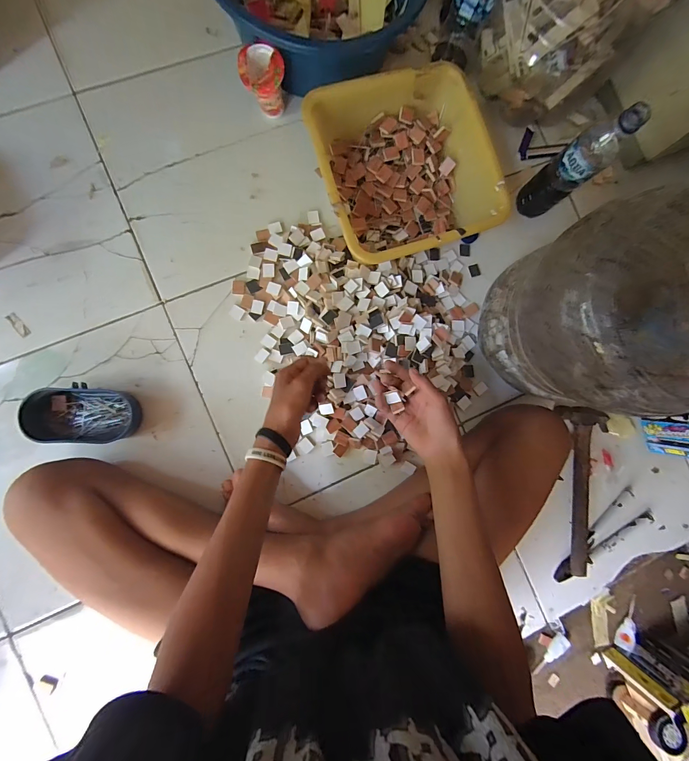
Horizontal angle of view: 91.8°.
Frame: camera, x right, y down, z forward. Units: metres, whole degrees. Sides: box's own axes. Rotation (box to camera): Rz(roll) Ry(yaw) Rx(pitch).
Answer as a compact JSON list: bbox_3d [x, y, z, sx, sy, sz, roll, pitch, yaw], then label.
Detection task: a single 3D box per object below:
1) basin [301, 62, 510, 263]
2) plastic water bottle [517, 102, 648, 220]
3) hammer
[{"bbox_3d":[0.088,-0.329,0.554,0.261,0.120,0.267,-23,89,-7],"label":"basin"},{"bbox_3d":[0.368,-0.344,0.539,0.058,0.208,0.063,-38,91,-7],"label":"plastic water bottle"},{"bbox_3d":[0.453,0.196,0.613,0.101,0.023,0.297,-3,87,-6],"label":"hammer"}]

